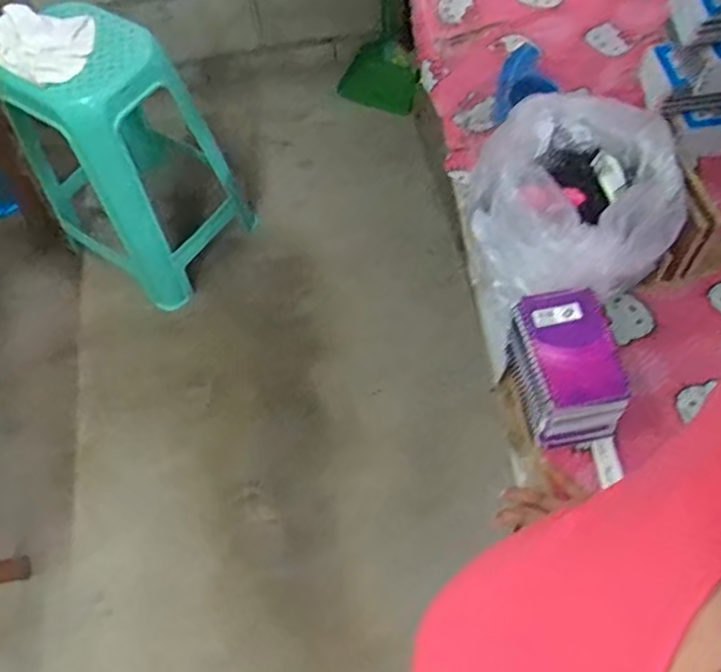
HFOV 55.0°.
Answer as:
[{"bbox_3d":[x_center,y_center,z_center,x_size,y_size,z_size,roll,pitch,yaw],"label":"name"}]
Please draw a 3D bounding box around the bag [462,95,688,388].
[{"bbox_3d":[0.267,-0.153,0.865,0.234,0.192,0.294,-10,61,-1],"label":"bag"}]

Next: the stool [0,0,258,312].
[{"bbox_3d":[-0.549,-0.409,1.636,0.398,0.580,0.368,38,70,21],"label":"stool"}]

